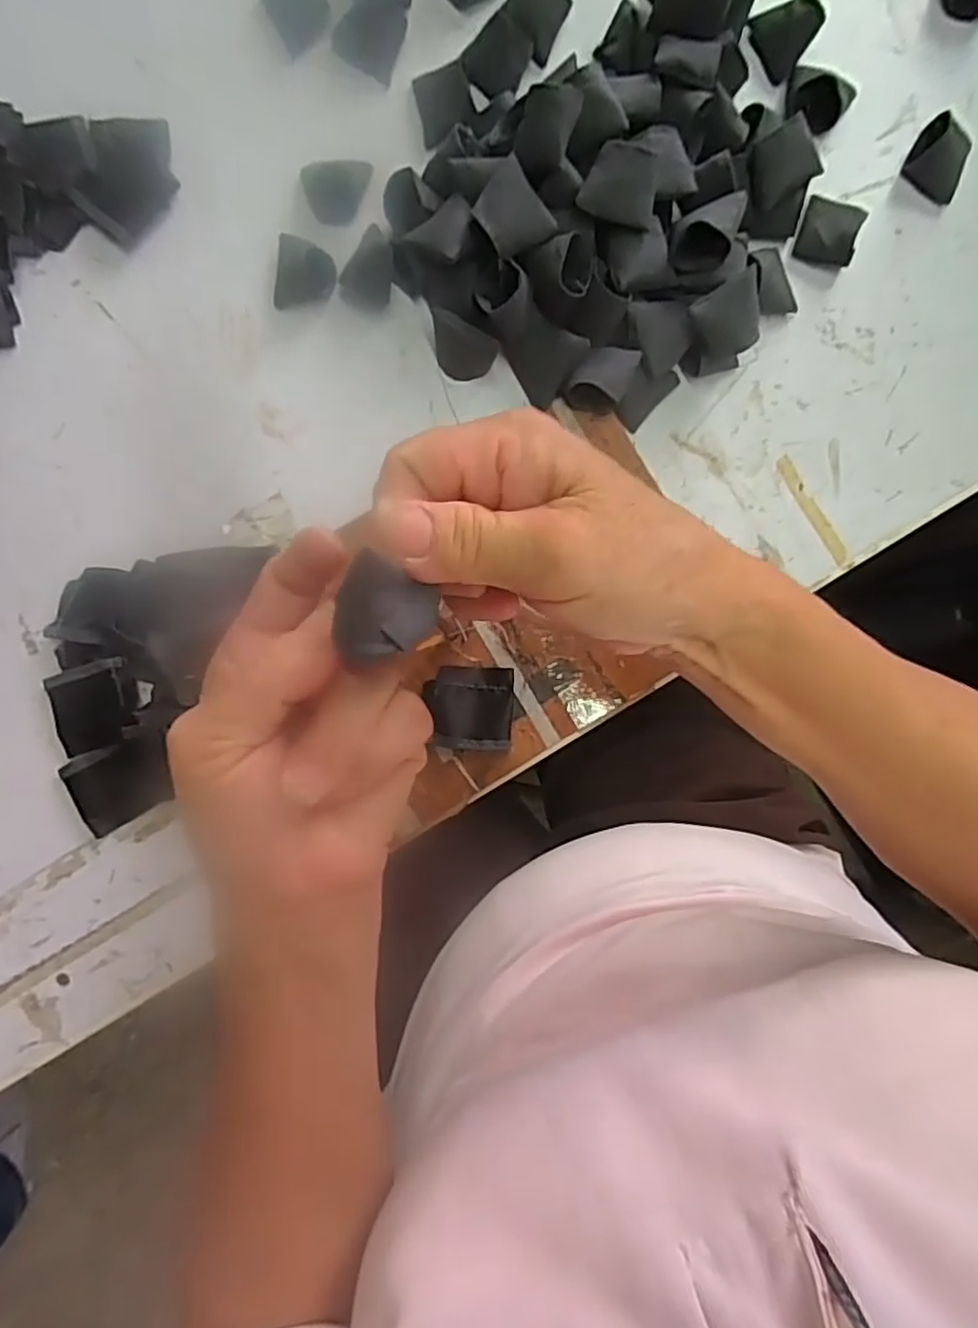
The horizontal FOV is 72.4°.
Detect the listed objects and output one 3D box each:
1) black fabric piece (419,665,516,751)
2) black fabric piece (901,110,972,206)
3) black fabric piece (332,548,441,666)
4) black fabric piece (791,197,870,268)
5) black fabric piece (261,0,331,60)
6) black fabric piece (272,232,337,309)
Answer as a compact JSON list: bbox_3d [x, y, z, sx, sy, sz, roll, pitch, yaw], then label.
[{"bbox_3d":[-0.010,0.026,0.394,0.048,0.008,0.048,2,88,-1],"label":"black fabric piece"},{"bbox_3d":[0.279,-0.310,0.410,0.038,0.024,0.027,36,88,0],"label":"black fabric piece"},{"bbox_3d":[-0.027,-0.012,0.179,0.030,0.006,0.027,23,83,-42],"label":"black fabric piece"},{"bbox_3d":[0.211,-0.266,0.410,0.035,0.016,0.039,21,88,0],"label":"black fabric piece"},{"bbox_3d":[-0.119,-0.409,0.415,0.035,0.007,0.045,-29,89,-2],"label":"black fabric piece"},{"bbox_3d":[-0.114,-0.238,0.409,0.036,0.024,0.030,8,88,-1],"label":"black fabric piece"}]

